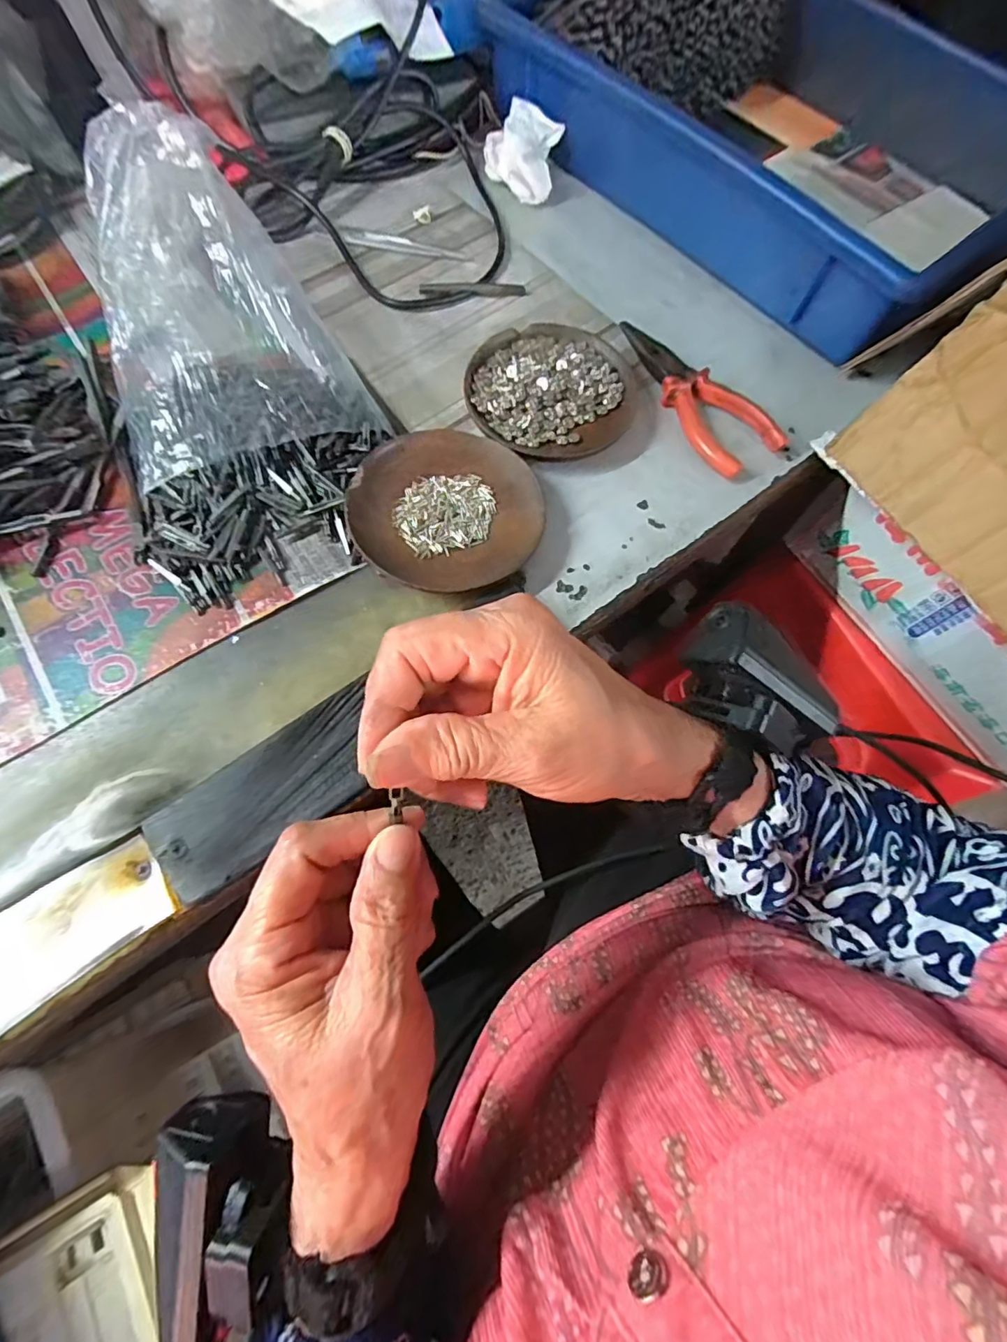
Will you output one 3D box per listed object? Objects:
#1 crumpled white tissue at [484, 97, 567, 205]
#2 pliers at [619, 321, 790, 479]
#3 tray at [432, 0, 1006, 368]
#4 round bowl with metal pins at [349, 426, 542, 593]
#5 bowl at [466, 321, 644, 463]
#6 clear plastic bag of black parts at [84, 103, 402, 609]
[{"bbox_3d":[0.015,-0.424,0.433,0.061,0.045,0.068,4,70,-1],"label":"crumpled white tissue"},{"bbox_3d":[0.134,-0.199,0.375,0.052,0.016,0.144,-29,74,-13],"label":"pliers"},{"bbox_3d":[0.209,-0.471,0.429,0.297,0.104,0.427,-42,77,-16],"label":"tray"},{"bbox_3d":[-0.035,-0.097,0.322,0.111,0.018,0.109,1,70,-3],"label":"round bowl with metal pins"},{"bbox_3d":[0.031,-0.193,0.362,0.113,0.020,0.106,1,70,-3],"label":"bowl"},{"bbox_3d":[-0.161,-0.189,0.314,0.152,0.084,0.279,-14,71,-8],"label":"clear plastic bag of black parts"}]

